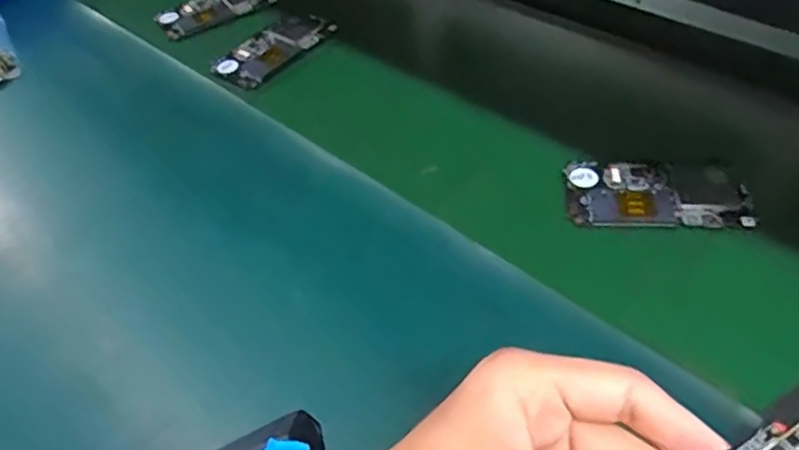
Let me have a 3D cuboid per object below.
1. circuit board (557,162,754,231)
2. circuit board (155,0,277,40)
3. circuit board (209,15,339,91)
[{"bbox_3d":[0.182,-0.023,0.464,0.121,0.006,0.065,3,47,9],"label":"circuit board"},{"bbox_3d":[-0.198,-0.233,0.700,0.117,0.006,0.065,-31,50,-22],"label":"circuit board"},{"bbox_3d":[-0.120,-0.176,0.636,0.070,0.007,0.124,26,54,28],"label":"circuit board"}]

